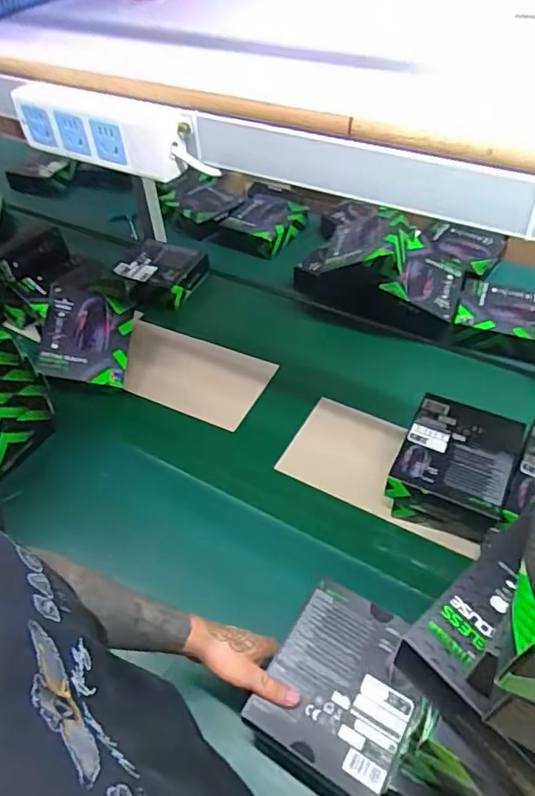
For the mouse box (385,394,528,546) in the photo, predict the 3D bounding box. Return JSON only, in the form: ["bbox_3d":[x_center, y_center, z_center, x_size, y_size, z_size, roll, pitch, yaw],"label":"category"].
[{"bbox_3d":[0.280,0.114,0.830,0.153,0.098,0.202,20,53,20],"label":"mouse box"}]

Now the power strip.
[{"bbox_3d":[-0.148,-0.235,0.470,0.168,0.051,0.035,24,54,23],"label":"power strip"}]

